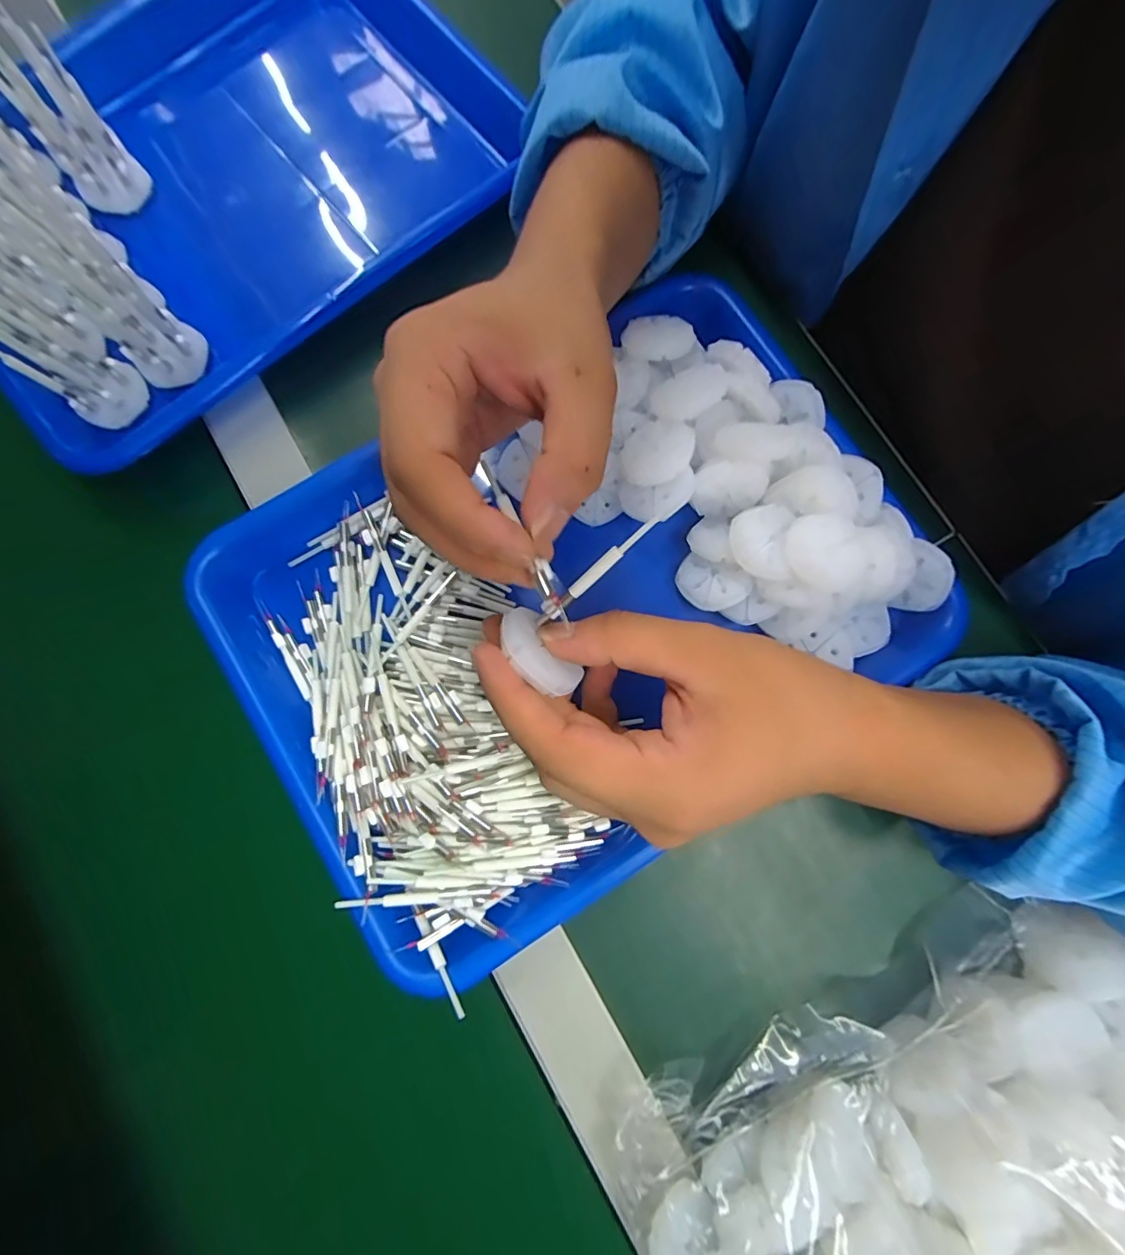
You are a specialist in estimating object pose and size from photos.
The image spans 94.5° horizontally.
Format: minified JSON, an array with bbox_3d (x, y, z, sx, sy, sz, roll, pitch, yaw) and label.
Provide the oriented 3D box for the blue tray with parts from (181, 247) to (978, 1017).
[{"bbox_3d":[0.006,-0.017,0.265,0.332,0.052,0.240,-32,82,-6],"label":"blue tray with parts"}]

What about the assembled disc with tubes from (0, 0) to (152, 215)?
[{"bbox_3d":[-0.274,-0.280,0.282,0.038,0.091,0.038,0,80,0],"label":"assembled disc with tubes"}]

